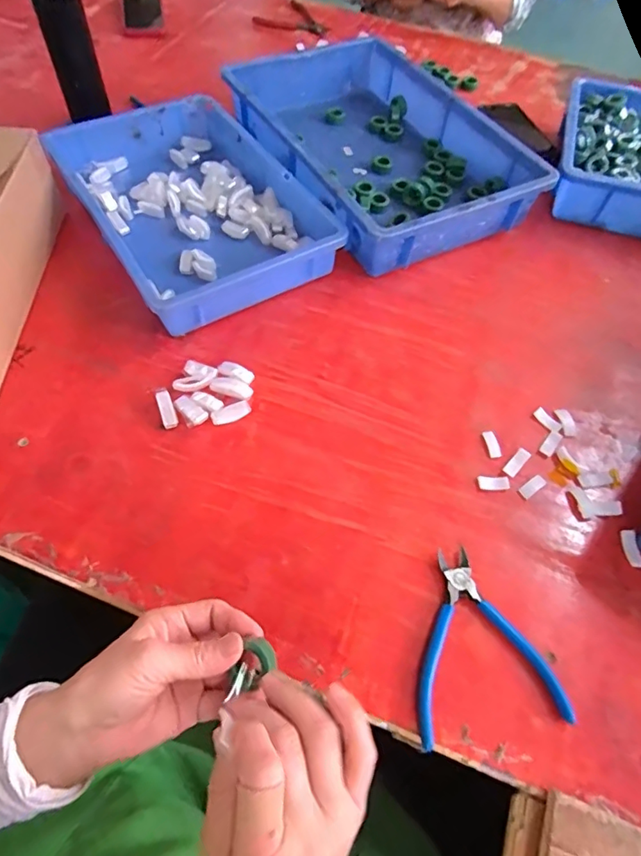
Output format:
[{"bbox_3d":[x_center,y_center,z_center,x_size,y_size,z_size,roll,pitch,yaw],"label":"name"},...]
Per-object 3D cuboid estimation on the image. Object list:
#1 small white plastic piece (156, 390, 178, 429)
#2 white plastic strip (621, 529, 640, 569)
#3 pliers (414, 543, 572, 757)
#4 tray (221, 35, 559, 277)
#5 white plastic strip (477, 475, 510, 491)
[{"bbox_3d":[-0.155,-0.019,0.510,0.015,0.008,0.041,-17,79,-14],"label":"small white plastic piece"},{"bbox_3d":[0.289,0.111,0.467,0.013,0.007,0.035,-3,58,-6],"label":"white plastic strip"},{"bbox_3d":[0.127,0.170,0.413,0.118,0.009,0.138,-4,58,-6],"label":"pliers"},{"bbox_3d":[0.077,-0.413,0.733,0.292,0.077,0.441,-22,62,-17],"label":"tray"},{"bbox_3d":[0.171,0.054,0.498,0.031,0.004,0.015,1,58,-3],"label":"white plastic strip"}]

